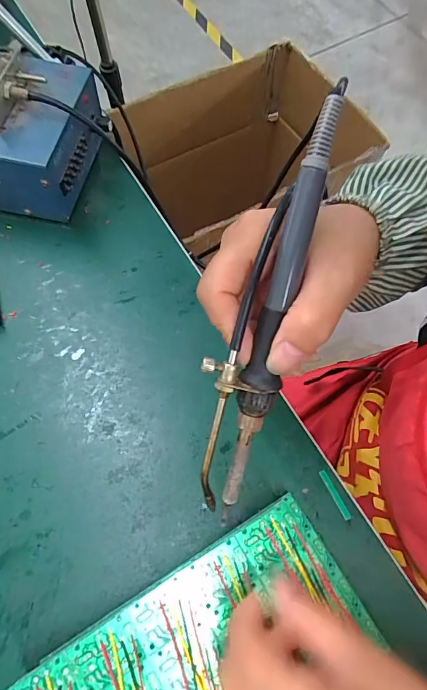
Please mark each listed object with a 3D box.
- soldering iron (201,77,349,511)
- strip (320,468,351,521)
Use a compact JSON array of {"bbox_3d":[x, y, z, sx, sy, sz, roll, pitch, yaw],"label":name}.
[{"bbox_3d":[0.023,-0.014,0.208,0.033,0.015,0.205,16,101,6],"label":"soldering iron"},{"bbox_3d":[0.085,0.104,0.302,0.005,0.004,0.036,-25,70,-10],"label":"strip"}]

